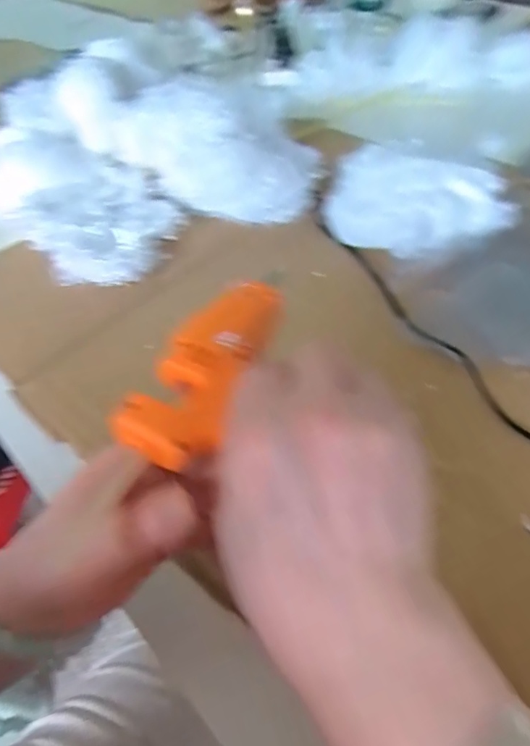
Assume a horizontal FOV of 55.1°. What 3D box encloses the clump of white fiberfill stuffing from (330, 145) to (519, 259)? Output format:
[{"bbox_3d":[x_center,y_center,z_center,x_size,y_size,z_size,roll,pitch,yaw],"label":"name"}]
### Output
[{"bbox_3d":[0.141,-0.156,0.471,0.173,0.063,0.100,12,50,16],"label":"clump of white fiberfill stuffing"}]

